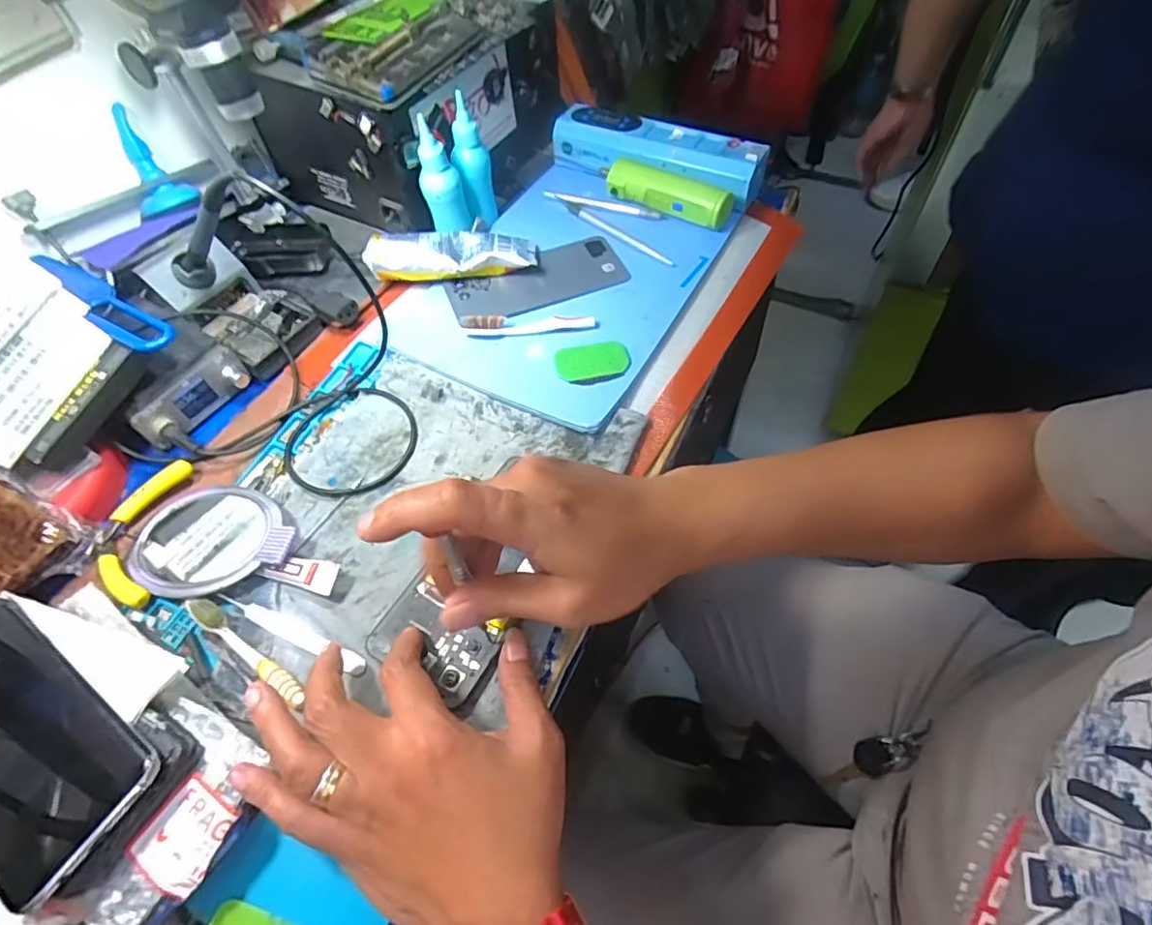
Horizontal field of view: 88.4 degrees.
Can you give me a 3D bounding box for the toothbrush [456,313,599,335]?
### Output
[{"bbox_3d":[-0.040,-0.114,0.490,0.109,0.016,0.018,-3,55,1],"label":"toothbrush"}]

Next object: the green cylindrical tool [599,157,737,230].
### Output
[{"bbox_3d":[0.083,-0.259,0.560,0.135,0.031,0.032,25,60,19],"label":"green cylindrical tool"}]

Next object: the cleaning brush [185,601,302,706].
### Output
[{"bbox_3d":[-0.196,0.110,0.351,0.098,0.011,0.013,30,62,22],"label":"cleaning brush"}]

